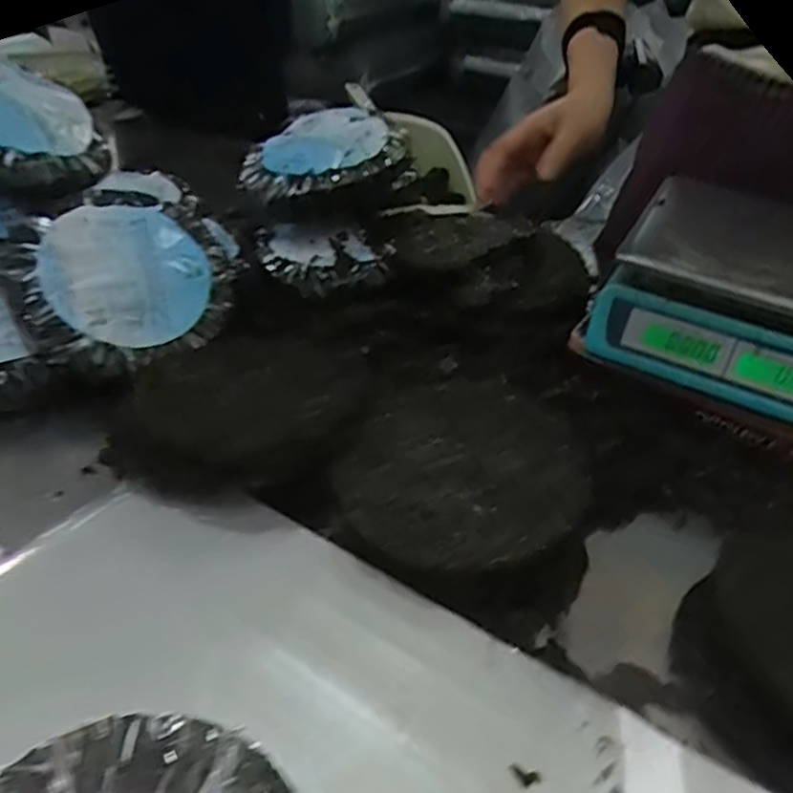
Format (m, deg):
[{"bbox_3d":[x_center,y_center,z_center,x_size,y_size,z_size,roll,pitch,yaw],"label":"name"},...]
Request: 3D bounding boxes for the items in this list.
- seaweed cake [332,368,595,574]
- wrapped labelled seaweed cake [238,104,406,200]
[{"bbox_3d":[0.059,0.054,0.574,0.181,0.041,0.208,25,43,23],"label":"seaweed cake"},{"bbox_3d":[-0.093,-0.291,0.852,0.197,0.046,0.182,-2,46,20],"label":"wrapped labelled seaweed cake"}]

